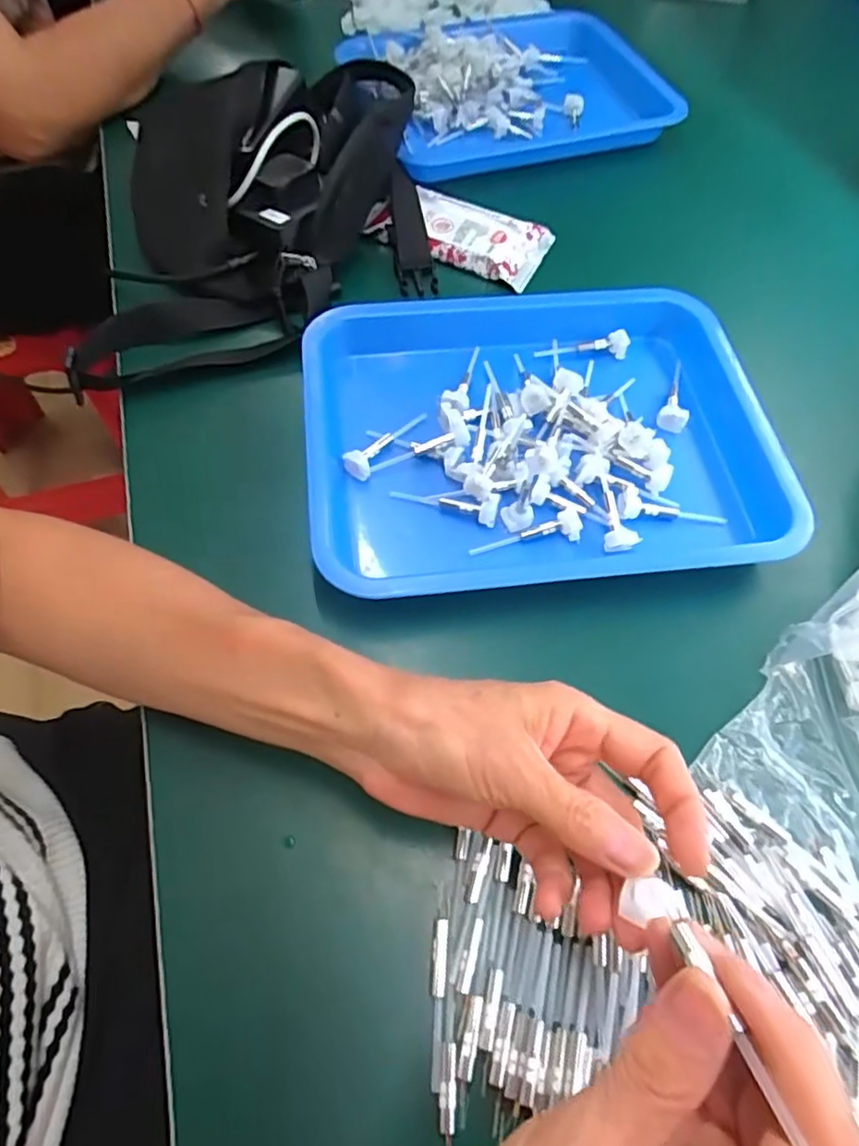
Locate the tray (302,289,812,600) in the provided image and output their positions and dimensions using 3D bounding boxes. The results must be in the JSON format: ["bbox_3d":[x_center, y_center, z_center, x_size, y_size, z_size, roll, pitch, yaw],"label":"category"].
[{"bbox_3d":[0.068,-0.082,0.415,0.282,0.057,0.218,-6,62,-5],"label":"tray"}]

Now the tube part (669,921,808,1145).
[{"bbox_3d":[0.080,0.119,0.166,0.005,0.004,0.055,-16,45,-10],"label":"tube part"}]

